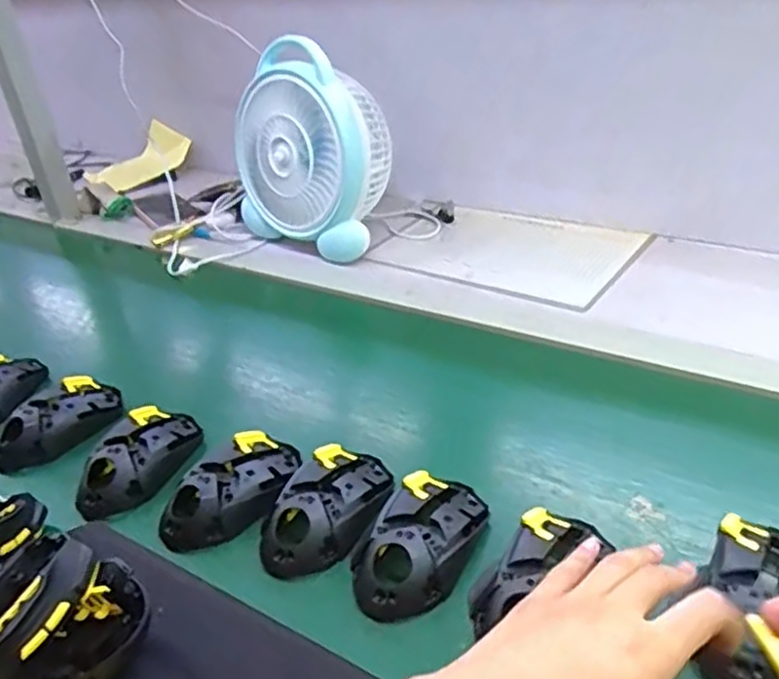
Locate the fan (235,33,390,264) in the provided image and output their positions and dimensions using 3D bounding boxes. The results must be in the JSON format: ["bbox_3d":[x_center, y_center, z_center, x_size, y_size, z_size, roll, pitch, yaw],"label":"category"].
[{"bbox_3d":[-0.103,-0.242,0.904,0.215,0.236,0.106,20,39,37],"label":"fan"}]

